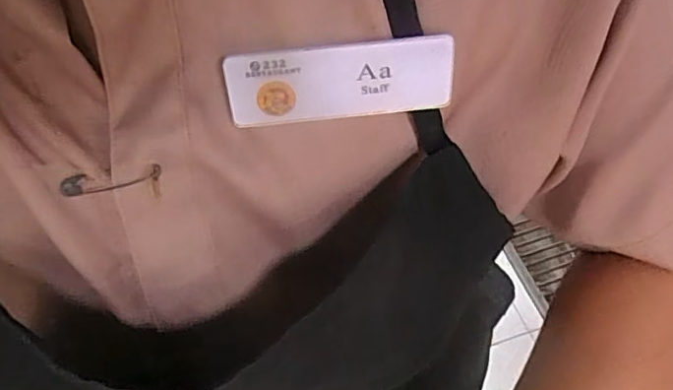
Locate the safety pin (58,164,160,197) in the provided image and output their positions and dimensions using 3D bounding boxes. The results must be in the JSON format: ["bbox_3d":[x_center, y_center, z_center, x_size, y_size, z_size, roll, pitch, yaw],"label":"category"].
[{"bbox_3d":[-0.080,-0.004,0.200,0.036,0.009,0.006,-6,54,0],"label":"safety pin"}]

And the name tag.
[{"bbox_3d":[0.001,-0.038,0.191,0.075,0.026,0.004,-6,34,-3],"label":"name tag"}]

